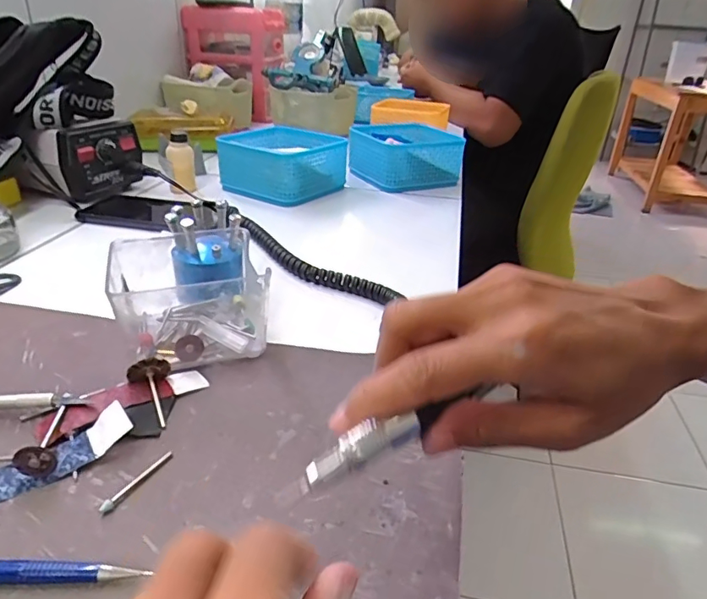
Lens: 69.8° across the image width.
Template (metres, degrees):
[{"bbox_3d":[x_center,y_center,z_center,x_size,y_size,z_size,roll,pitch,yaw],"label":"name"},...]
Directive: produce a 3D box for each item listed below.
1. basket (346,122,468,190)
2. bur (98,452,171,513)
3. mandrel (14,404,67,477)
[{"bbox_3d":[0.071,-0.205,0.735,0.129,0.069,0.134,-14,34,-28],"label":"basket"},{"bbox_3d":[-0.105,0.087,0.246,0.005,0.004,0.042,16,32,22],"label":"bur"},{"bbox_3d":[-0.159,0.070,0.258,0.017,0.015,0.043,-8,31,-20],"label":"mandrel"}]

